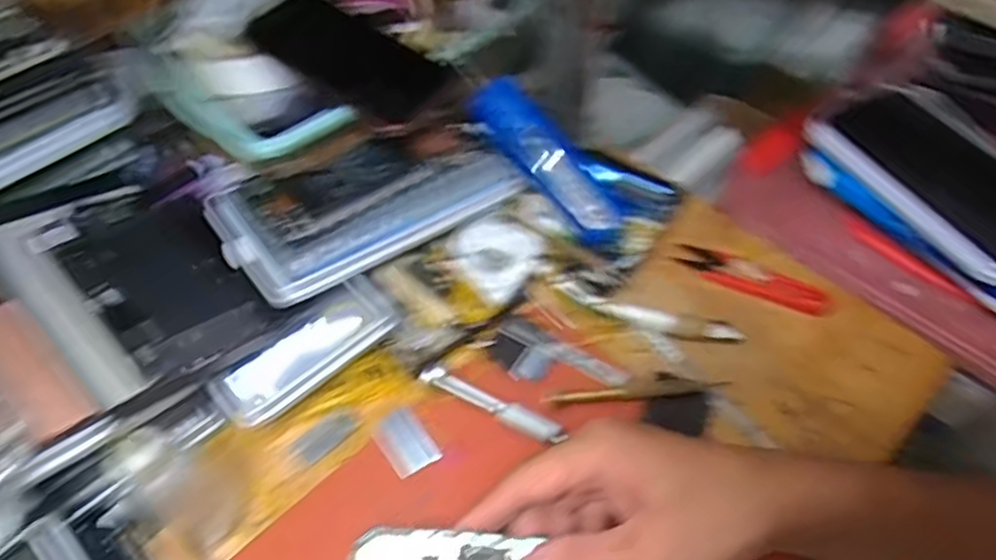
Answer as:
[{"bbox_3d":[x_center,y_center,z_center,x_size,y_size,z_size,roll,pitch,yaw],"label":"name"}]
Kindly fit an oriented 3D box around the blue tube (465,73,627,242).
[{"bbox_3d":[0.034,-0.085,0.476,0.035,0.033,0.134,-42,91,-25],"label":"blue tube"}]

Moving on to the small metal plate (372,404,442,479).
[{"bbox_3d":[-0.053,0.090,0.385,0.025,0.004,0.037,-31,60,-20],"label":"small metal plate"}]

